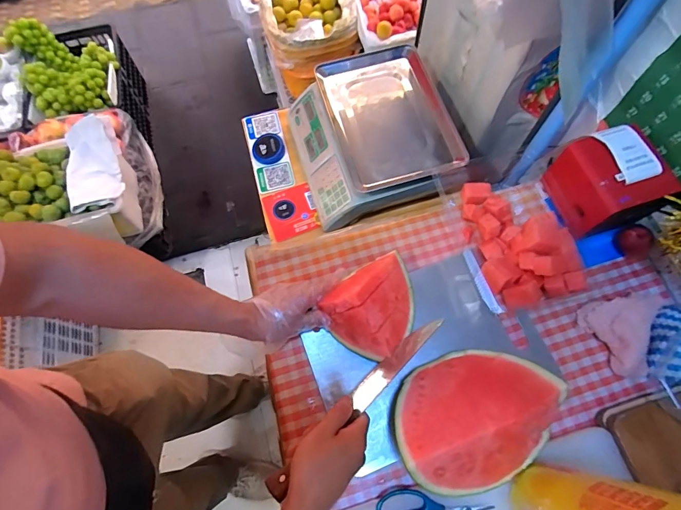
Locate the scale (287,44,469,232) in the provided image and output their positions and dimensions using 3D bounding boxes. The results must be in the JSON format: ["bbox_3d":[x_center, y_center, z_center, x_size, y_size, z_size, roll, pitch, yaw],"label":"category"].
[{"bbox_3d":[0.060,-0.262,0.814,0.300,0.115,0.334,-16,69,-5],"label":"scale"}]

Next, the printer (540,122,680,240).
[{"bbox_3d":[0.410,-0.116,0.581,0.125,0.109,0.137,-16,69,-5],"label":"printer"}]

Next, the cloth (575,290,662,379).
[{"bbox_3d":[0.439,0.112,0.550,0.139,0.032,0.116,-16,69,-5],"label":"cloth"}]

